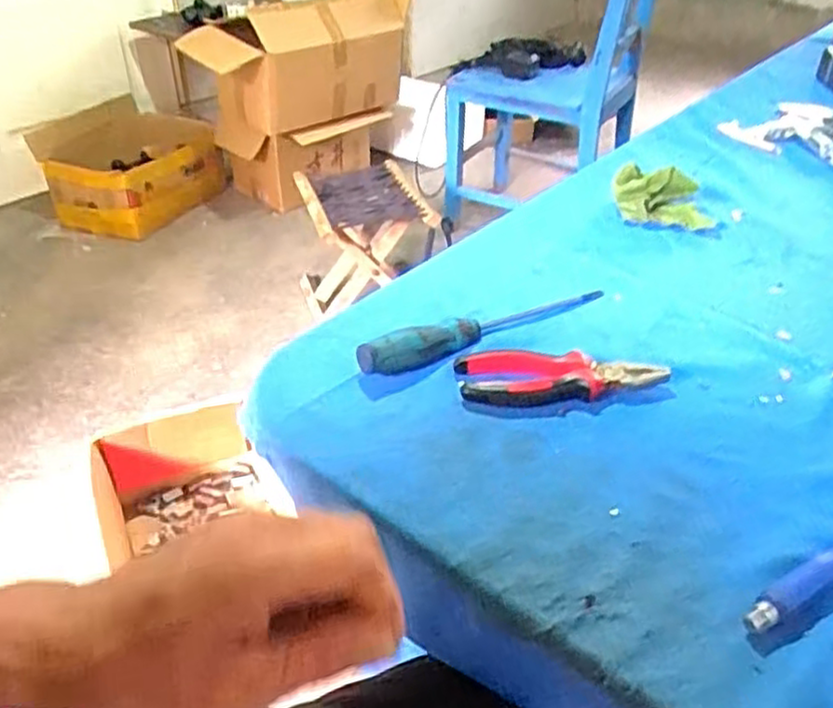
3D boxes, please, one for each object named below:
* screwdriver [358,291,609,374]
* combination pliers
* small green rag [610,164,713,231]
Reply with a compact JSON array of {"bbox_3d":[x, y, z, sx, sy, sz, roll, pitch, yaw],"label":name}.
[{"bbox_3d":[0.064,-0.025,0.614,0.241,0.031,0.029,-18,40,-23],"label":"screwdriver"},{"bbox_3d":[0.113,0.019,0.564,0.158,0.021,0.053,-1,37,-1],"label":"combination pliers"},{"bbox_3d":[0.272,-0.172,0.800,0.107,0.050,0.057,5,37,6],"label":"small green rag"}]

